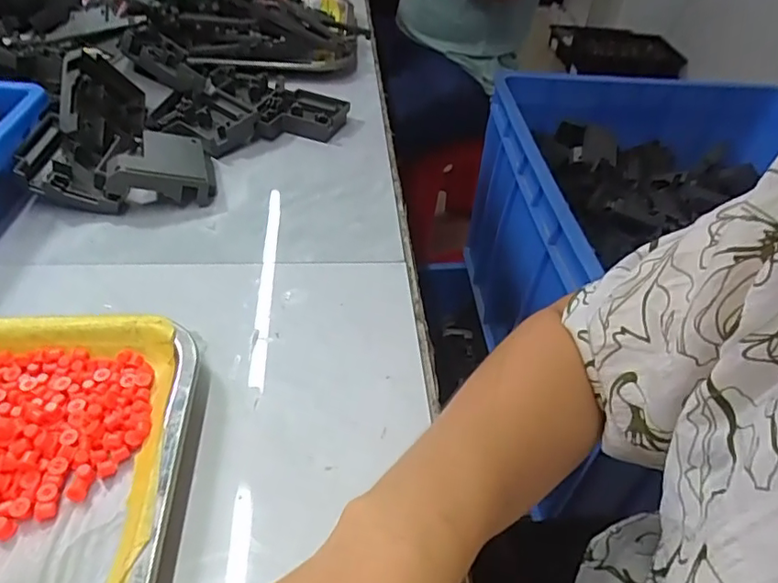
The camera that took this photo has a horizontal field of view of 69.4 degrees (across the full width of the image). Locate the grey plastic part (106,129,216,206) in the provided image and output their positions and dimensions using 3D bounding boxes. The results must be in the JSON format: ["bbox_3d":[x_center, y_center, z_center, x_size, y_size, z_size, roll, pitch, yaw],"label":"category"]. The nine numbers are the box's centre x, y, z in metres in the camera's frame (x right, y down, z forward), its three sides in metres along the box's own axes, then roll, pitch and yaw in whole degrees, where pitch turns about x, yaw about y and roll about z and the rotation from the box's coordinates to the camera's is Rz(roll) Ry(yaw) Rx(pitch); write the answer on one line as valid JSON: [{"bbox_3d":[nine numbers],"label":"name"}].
[{"bbox_3d":[-0.188,-0.103,0.466,0.080,0.037,0.076,-8,45,-16],"label":"grey plastic part"}]

